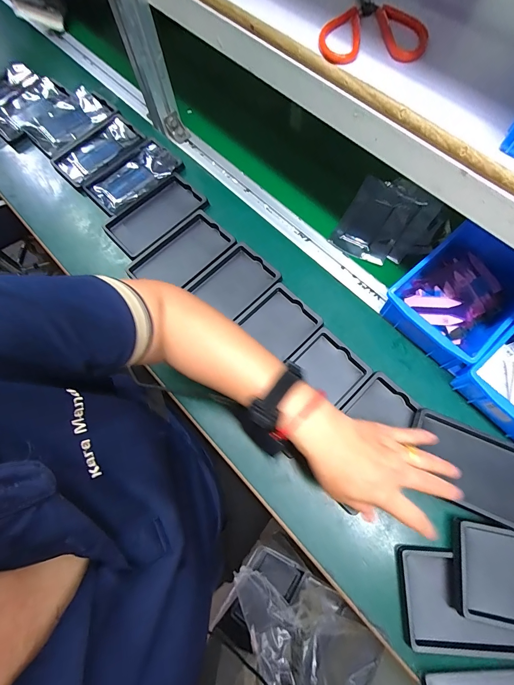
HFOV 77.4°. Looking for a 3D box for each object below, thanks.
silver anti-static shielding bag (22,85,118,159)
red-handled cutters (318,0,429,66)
[{"bbox_3d":[-0.360,-0.428,0.620,0.157,0.026,0.104,-40,75,-12],"label":"silver anti-static shielding bag"},{"bbox_3d":[0.121,-0.308,0.317,0.094,0.015,0.107,31,74,11],"label":"red-handled cutters"}]

